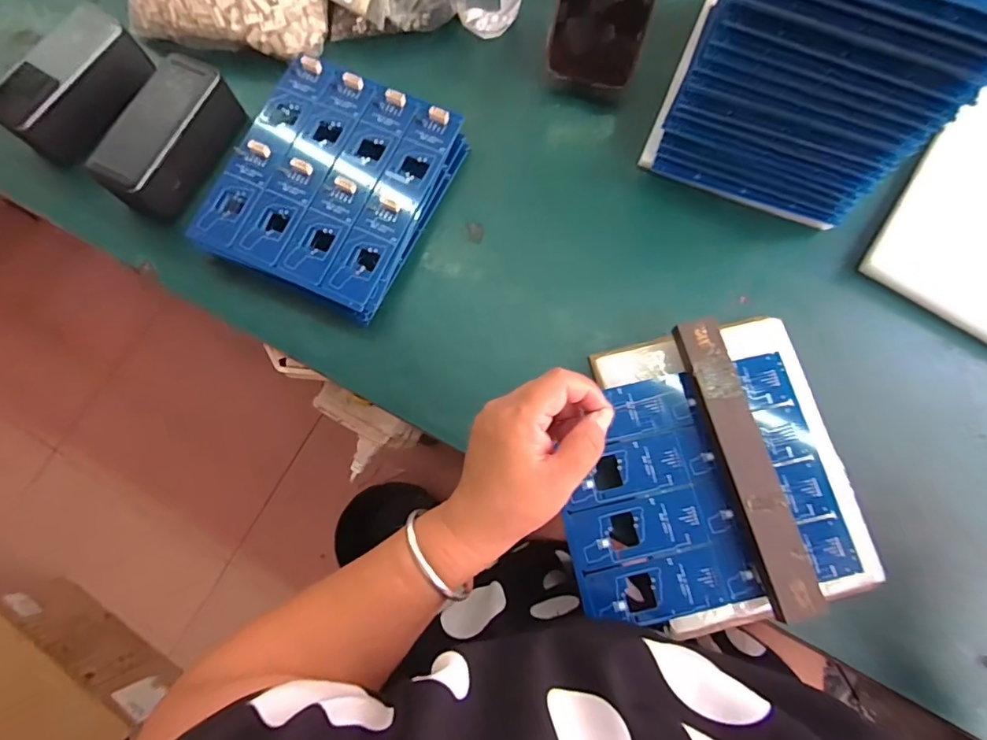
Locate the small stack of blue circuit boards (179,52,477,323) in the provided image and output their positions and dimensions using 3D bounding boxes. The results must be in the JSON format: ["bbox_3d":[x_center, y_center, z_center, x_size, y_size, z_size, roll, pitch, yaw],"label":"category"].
[{"bbox_3d":[-0.138,-0.157,0.439,0.172,0.042,0.195,24,78,7],"label":"small stack of blue circuit boards"}]

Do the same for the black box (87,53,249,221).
[{"bbox_3d":[-0.286,-0.203,0.446,0.058,0.054,0.133,24,78,7],"label":"black box"}]

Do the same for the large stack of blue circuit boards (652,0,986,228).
[{"bbox_3d":[0.256,-0.262,0.381,0.160,0.189,0.203,23,78,7],"label":"large stack of blue circuit boards"}]

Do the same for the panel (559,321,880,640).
[{"bbox_3d":[0.148,0.071,0.362,0.200,0.032,0.203,-12,76,-2],"label":"panel"}]

